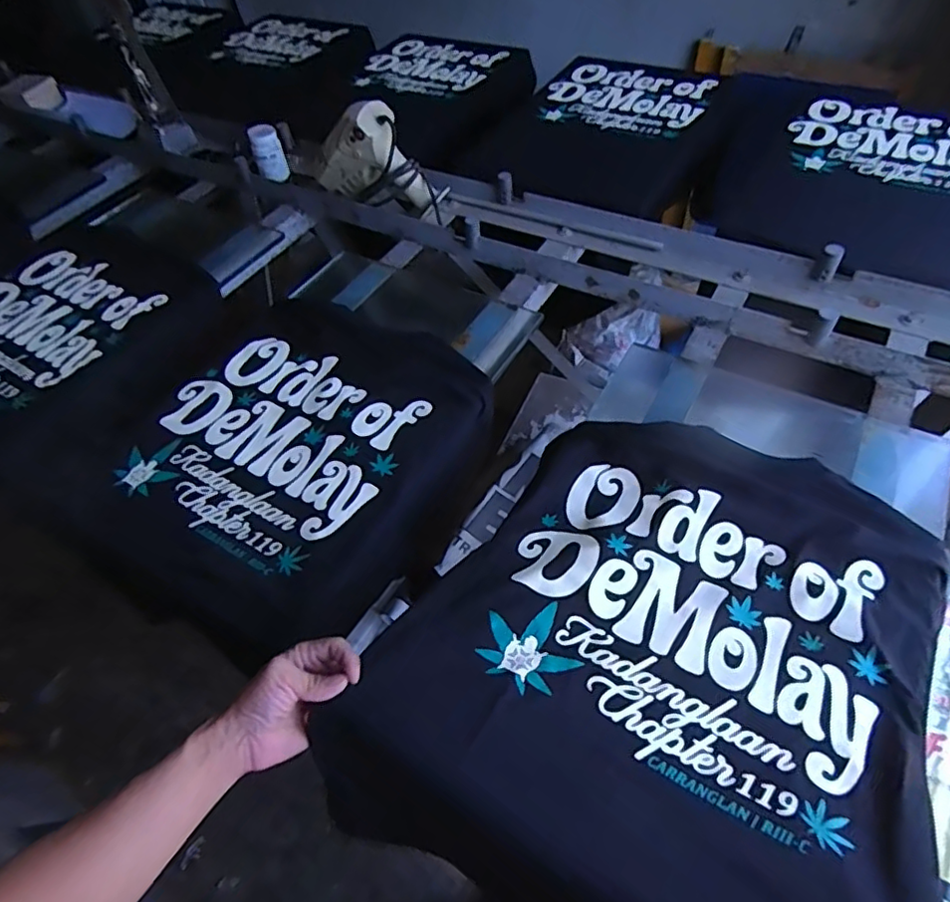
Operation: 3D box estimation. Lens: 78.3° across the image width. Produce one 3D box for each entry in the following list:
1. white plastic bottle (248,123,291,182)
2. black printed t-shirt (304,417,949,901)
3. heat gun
[{"bbox_3d":[-0.441,-0.633,1.245,0.063,0.099,0.058,-19,53,-8],"label":"white plastic bottle"},{"bbox_3d":[0.191,0.198,0.593,0.445,0.124,0.517,21,56,22],"label":"black printed t-shirt"},{"bbox_3d":[-0.194,-0.539,1.089,0.294,0.181,0.071,17,57,18],"label":"heat gun"}]

